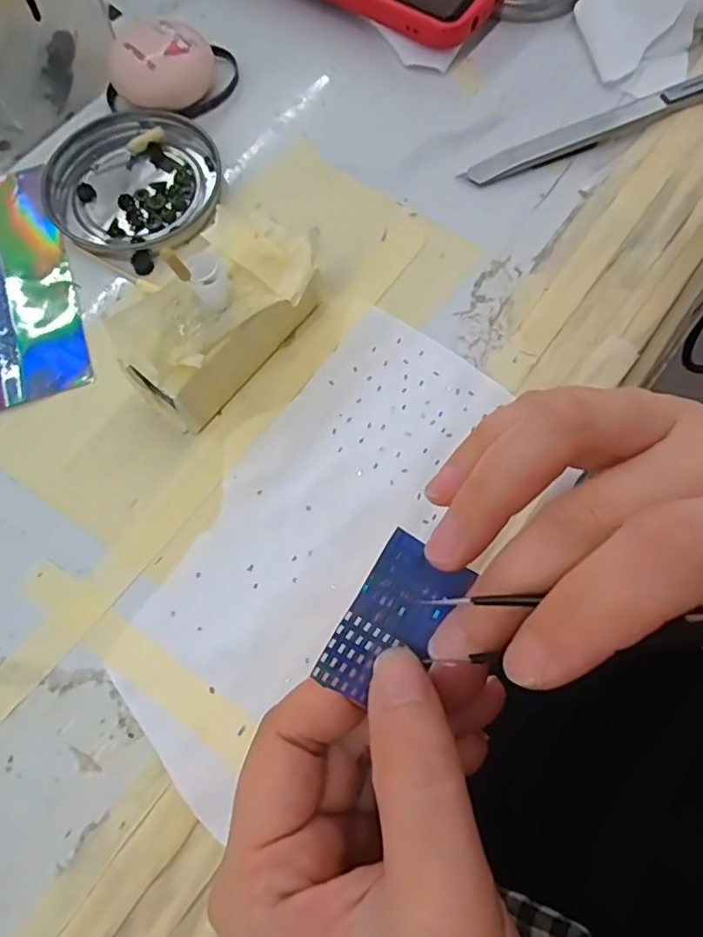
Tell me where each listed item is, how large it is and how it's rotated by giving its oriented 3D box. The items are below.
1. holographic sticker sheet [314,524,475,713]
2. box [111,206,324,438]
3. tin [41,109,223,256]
[{"bbox_3d":[0.012,0.040,0.153,0.025,0.004,0.042,33,85,-9],"label":"holographic sticker sheet"},{"bbox_3d":[-0.051,-0.060,0.224,0.049,0.041,0.082,41,77,13],"label":"box"},{"bbox_3d":[-0.101,-0.132,0.271,0.079,0.011,0.076,0,72,1],"label":"tin"}]

